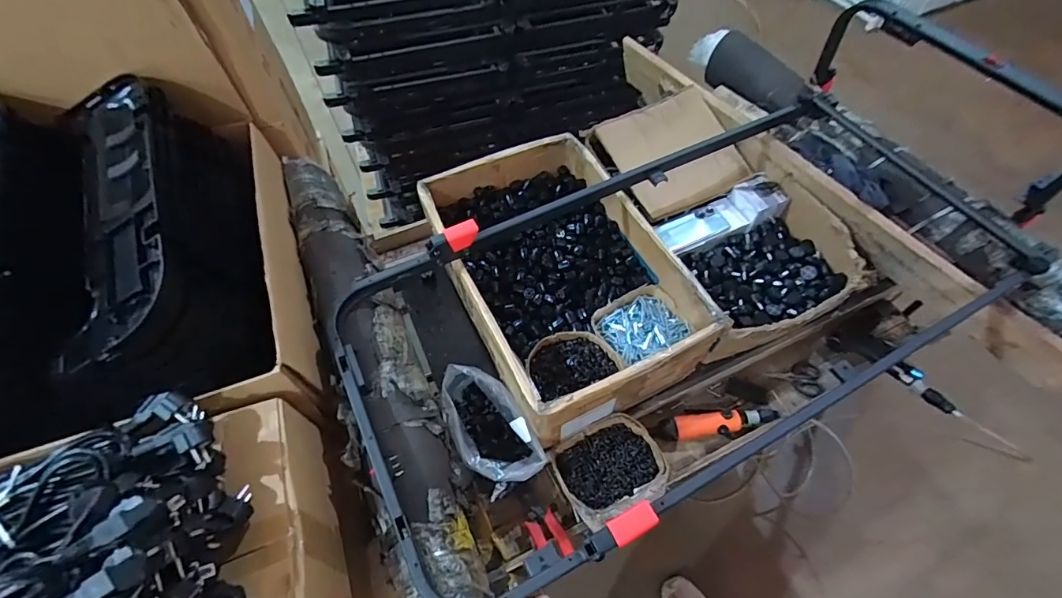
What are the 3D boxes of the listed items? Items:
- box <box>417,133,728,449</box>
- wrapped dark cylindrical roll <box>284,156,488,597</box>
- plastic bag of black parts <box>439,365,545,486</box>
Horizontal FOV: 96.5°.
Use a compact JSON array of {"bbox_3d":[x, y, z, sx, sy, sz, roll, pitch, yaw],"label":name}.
[{"bbox_3d":[0.049,-0.058,0.885,0.363,0.132,0.538,-25,61,-14],"label":"box"},{"bbox_3d":[-0.256,0.061,0.758,0.126,0.090,0.863,-24,61,-14],"label":"wrapped dark cylindrical roll"},{"bbox_3d":[-0.074,0.210,0.785,0.111,0.100,0.214,-29,62,-16],"label":"plastic bag of black parts"}]

